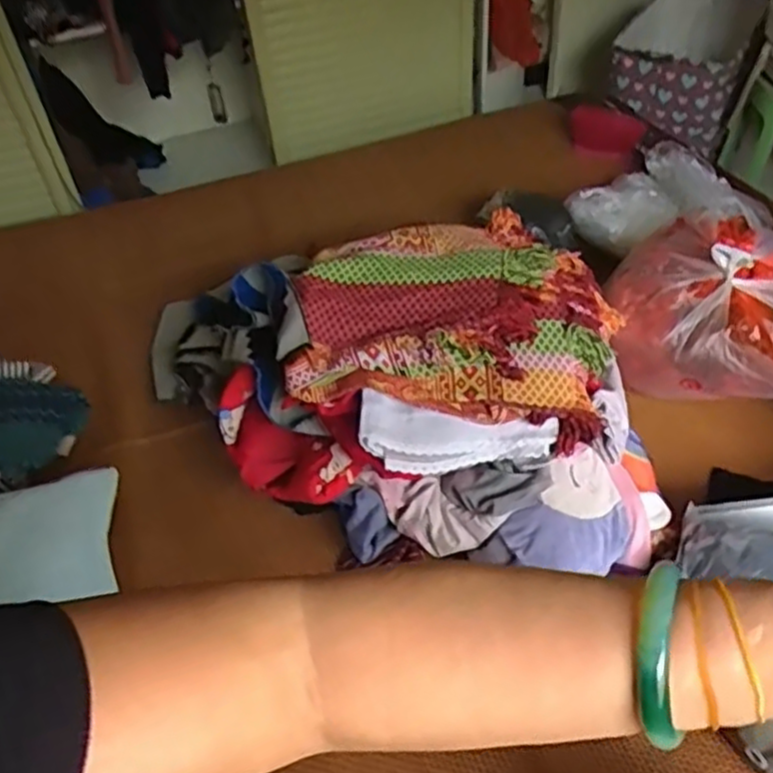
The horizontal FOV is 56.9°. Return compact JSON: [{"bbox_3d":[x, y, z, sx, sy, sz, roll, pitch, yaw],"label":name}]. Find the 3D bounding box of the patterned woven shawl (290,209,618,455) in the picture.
[{"bbox_3d":[0.105,-0.120,1.043,0.442,0.088,0.418,8,46,13],"label":"patterned woven shawl"}]

